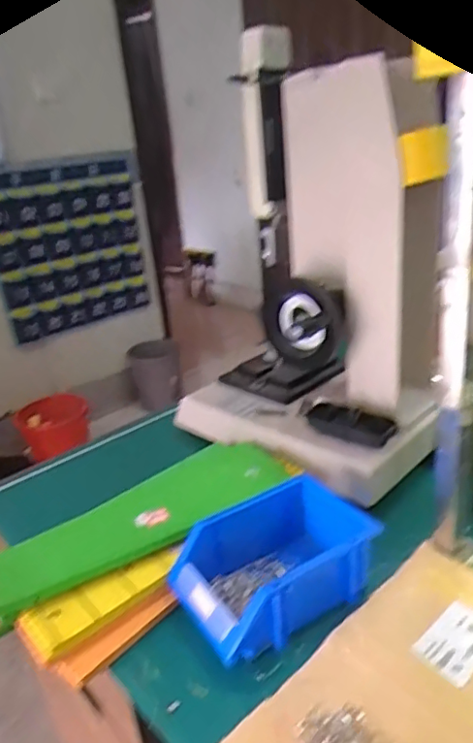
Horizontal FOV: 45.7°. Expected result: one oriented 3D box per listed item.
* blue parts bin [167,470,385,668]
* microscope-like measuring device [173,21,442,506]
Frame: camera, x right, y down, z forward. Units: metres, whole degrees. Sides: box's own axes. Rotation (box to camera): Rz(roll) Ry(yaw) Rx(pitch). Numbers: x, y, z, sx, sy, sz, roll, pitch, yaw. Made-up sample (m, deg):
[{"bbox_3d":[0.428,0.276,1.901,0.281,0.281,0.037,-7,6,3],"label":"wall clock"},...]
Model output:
[{"bbox_3d":[0.040,0.189,0.560,0.191,0.071,0.127,-18,27,-26],"label":"blue parts bin"},{"bbox_3d":[0.080,-0.121,0.732,0.189,0.484,0.350,-23,30,-34],"label":"microscope-like measuring device"}]

